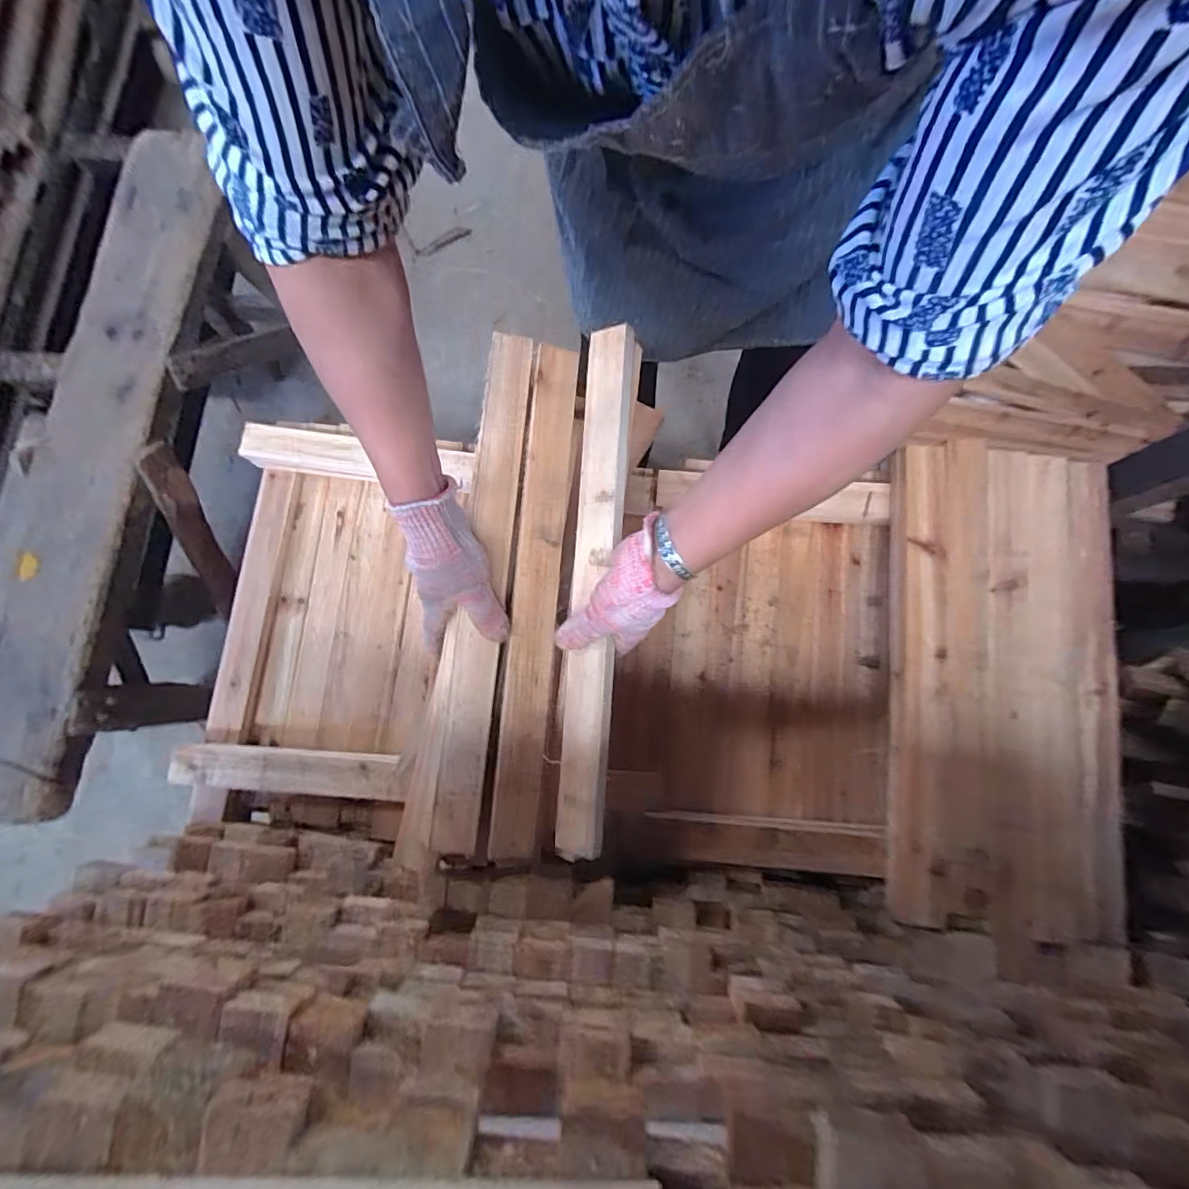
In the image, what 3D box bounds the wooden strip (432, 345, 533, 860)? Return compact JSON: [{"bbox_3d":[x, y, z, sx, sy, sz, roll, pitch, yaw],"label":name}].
[{"bbox_3d":[-0.108,-0.018,0.480,0.047,0.018,0.492,4,82,2],"label":"wooden strip"}]

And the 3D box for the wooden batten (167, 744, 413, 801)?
[{"bbox_3d":[-0.335,0.197,0.557,0.261,0.029,0.046,4,79,2],"label":"wooden batten"}]

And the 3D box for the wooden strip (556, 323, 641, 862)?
[{"bbox_3d":[0.000,-0.009,0.479,0.052,0.017,0.493,3,86,27],"label":"wooden strip"}]

